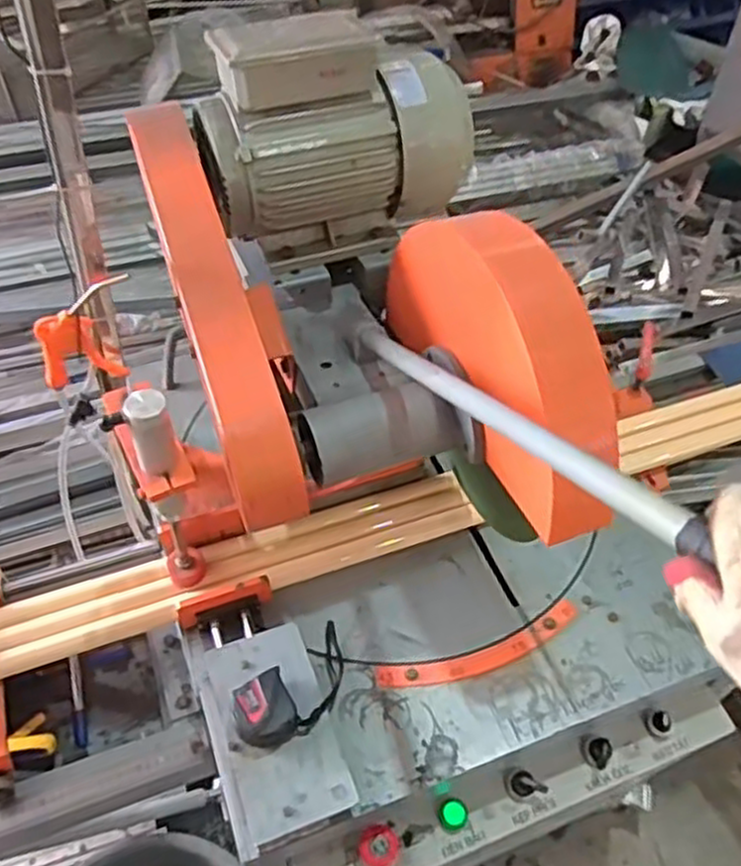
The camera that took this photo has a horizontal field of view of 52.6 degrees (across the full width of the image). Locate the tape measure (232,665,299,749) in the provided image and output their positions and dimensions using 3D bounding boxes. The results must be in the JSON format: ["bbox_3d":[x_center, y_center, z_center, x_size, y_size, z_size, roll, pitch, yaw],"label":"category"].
[{"bbox_3d":[-0.102,0.265,0.719,0.056,0.026,0.062,-22,53,-19],"label":"tape measure"}]

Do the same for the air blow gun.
[{"bbox_3d":[-0.298,-0.098,0.780,0.087,0.165,0.022,-9,64,-22],"label":"air blow gun"}]

